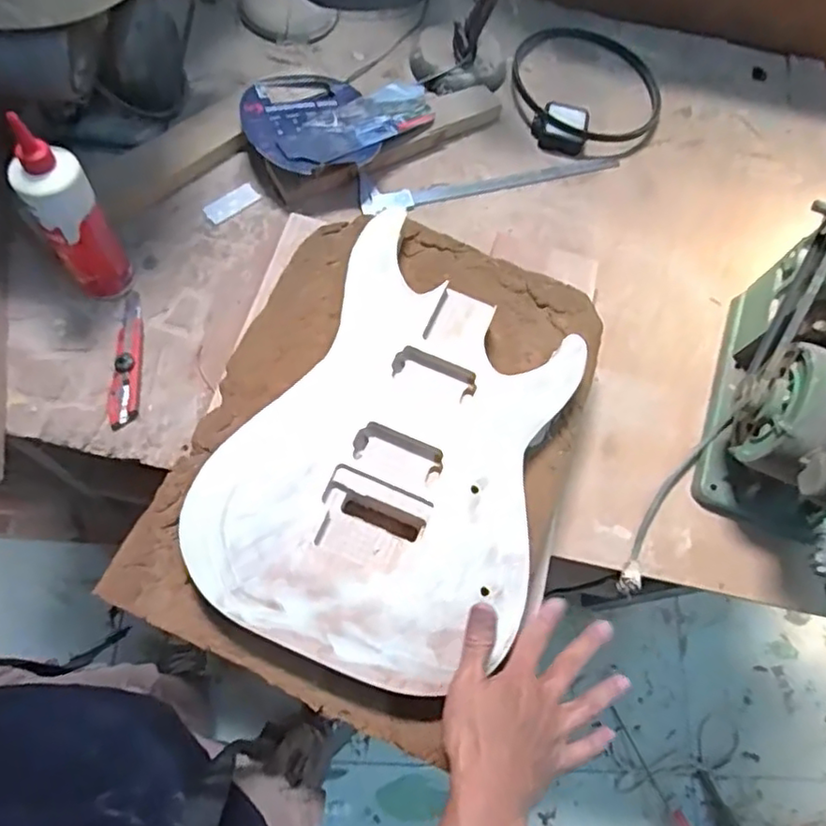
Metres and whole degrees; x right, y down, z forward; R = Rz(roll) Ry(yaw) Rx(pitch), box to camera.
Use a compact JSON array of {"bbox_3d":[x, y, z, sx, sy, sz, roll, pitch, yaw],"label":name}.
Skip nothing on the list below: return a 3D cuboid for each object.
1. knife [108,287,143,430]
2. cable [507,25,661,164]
[{"bbox_3d":[-0.335,-0.067,0.731,0.031,0.018,0.170,-2,71,-6],"label":"knife"},{"bbox_3d":[0.260,-0.491,0.933,0.226,0.030,0.260,1,70,-5],"label":"cable"}]

